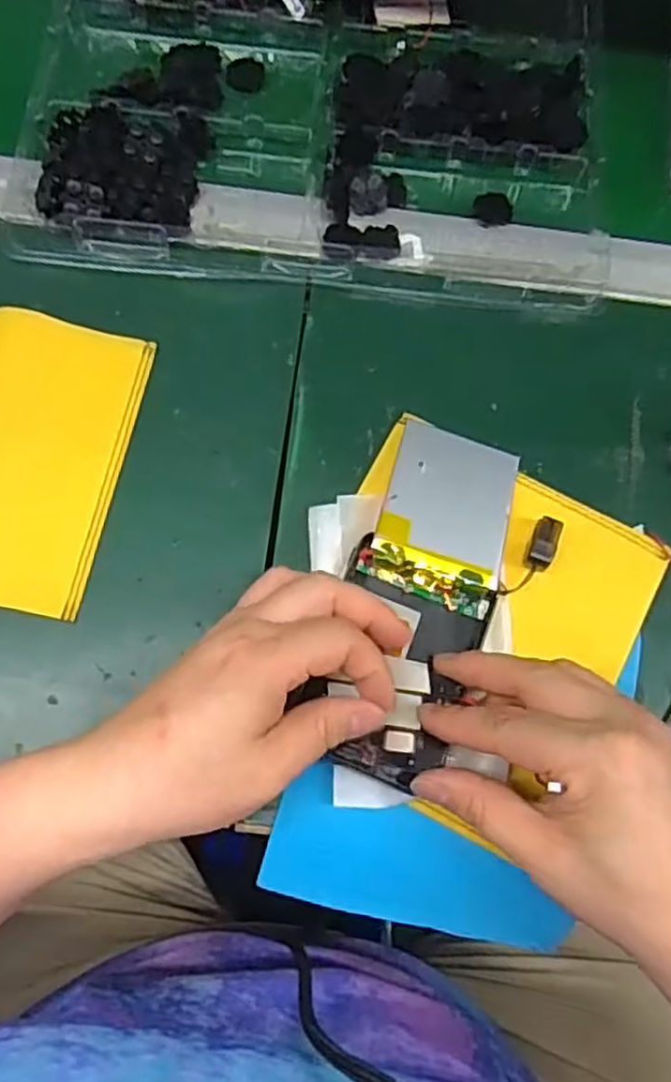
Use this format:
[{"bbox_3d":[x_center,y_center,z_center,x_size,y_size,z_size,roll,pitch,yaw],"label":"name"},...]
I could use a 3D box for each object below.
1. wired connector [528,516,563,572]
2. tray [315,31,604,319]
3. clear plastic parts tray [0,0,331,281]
[{"bbox_3d":[0.103,0.002,0.356,0.012,0.014,0.027,19,75,2],"label":"wired connector"},{"bbox_3d":[0.074,-0.220,0.420,0.160,0.022,0.175,4,75,-2],"label":"tray"},{"bbox_3d":[-0.090,-0.236,0.411,0.163,0.019,0.178,6,75,-1],"label":"clear plastic parts tray"}]

